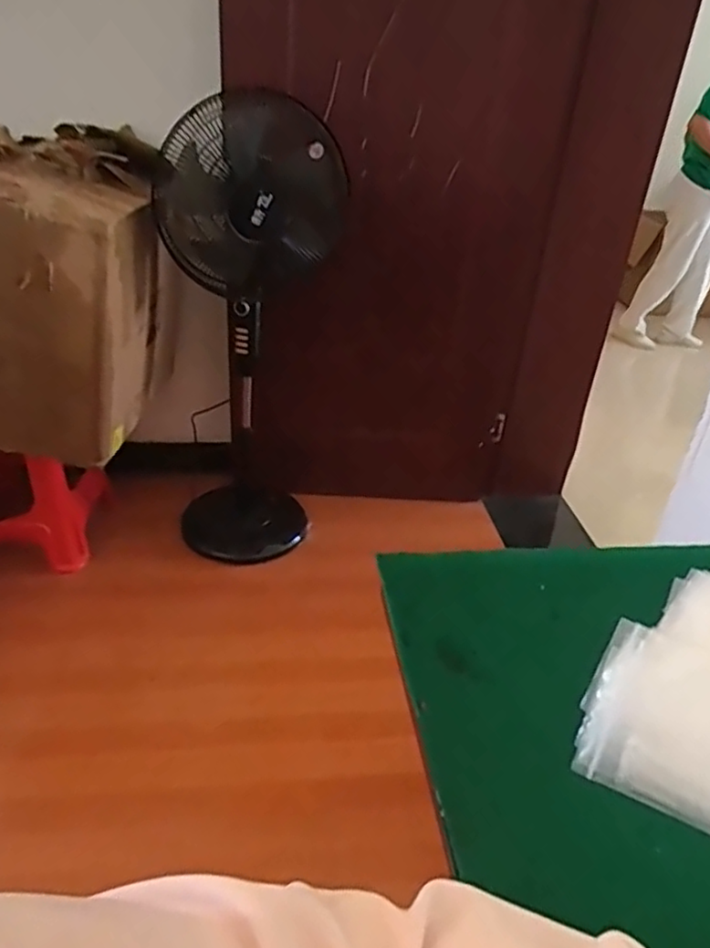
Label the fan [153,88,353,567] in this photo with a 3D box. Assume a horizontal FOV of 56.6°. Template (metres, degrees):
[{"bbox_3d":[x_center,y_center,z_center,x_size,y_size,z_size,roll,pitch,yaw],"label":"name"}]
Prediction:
[{"bbox_3d":[-0.241,-0.276,1.652,0.384,1.165,0.341,2,32,-5],"label":"fan"}]

